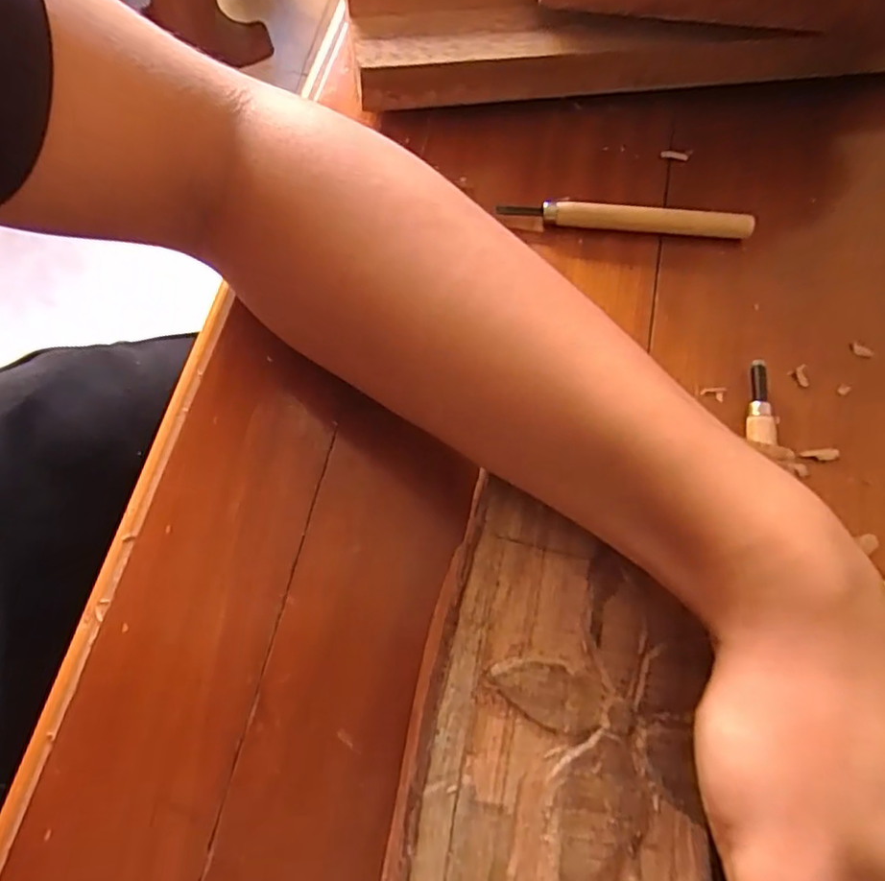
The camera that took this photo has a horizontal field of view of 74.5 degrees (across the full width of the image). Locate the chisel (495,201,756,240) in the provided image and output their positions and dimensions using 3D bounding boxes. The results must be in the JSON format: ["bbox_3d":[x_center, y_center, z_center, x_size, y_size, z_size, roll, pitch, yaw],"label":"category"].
[{"bbox_3d":[0.094,-0.111,0.294,0.124,0.013,0.009,4,70,-1],"label":"chisel"}]

